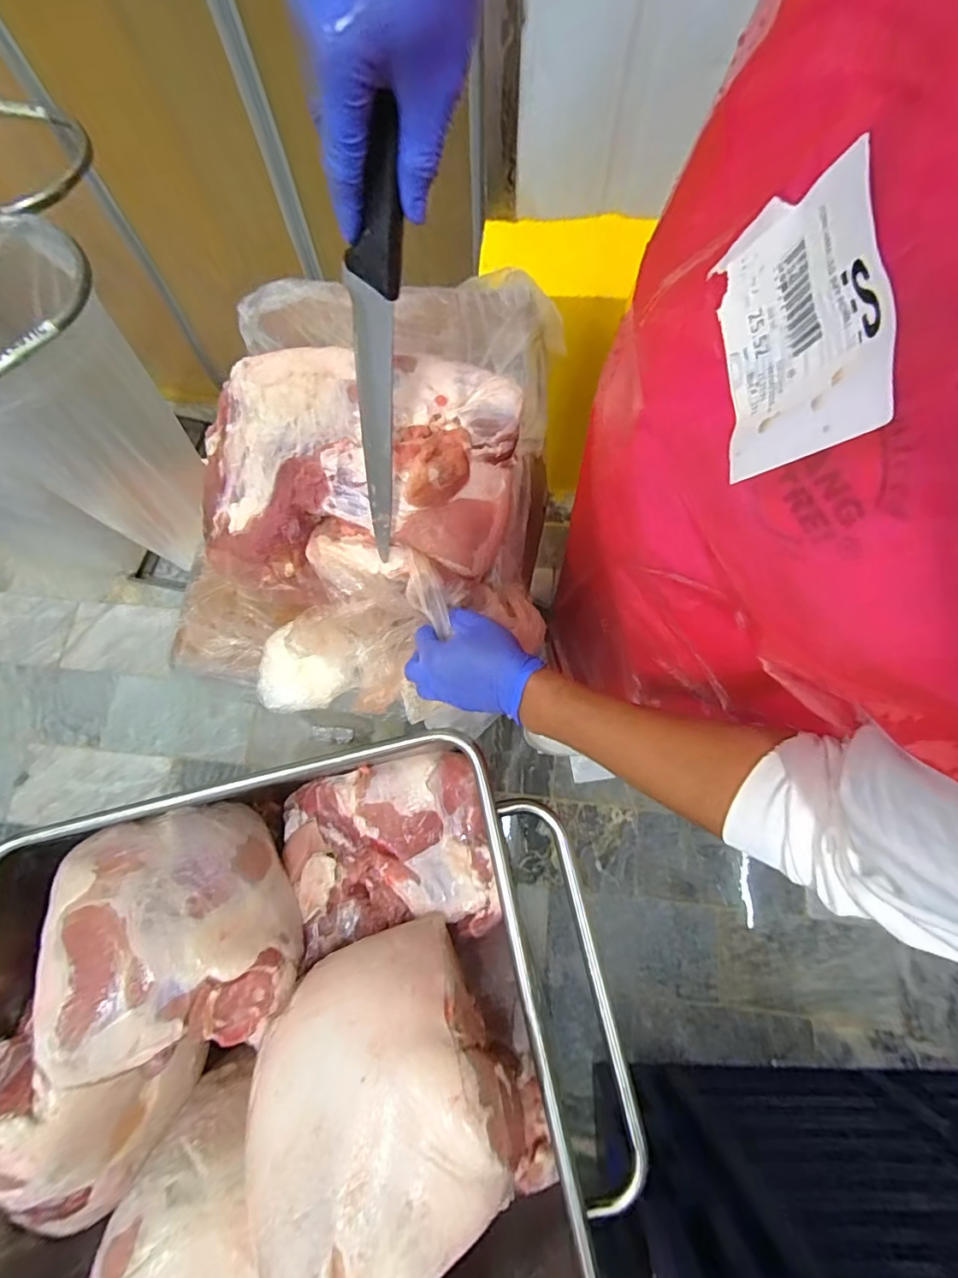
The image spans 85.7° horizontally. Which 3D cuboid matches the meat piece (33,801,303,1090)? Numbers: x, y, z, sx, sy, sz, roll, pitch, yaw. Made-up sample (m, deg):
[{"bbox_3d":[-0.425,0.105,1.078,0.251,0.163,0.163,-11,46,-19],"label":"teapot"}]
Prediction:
[{"bbox_3d":[-0.363,0.344,0.618,0.215,0.186,0.276,-19,75,-4],"label":"meat piece"}]

